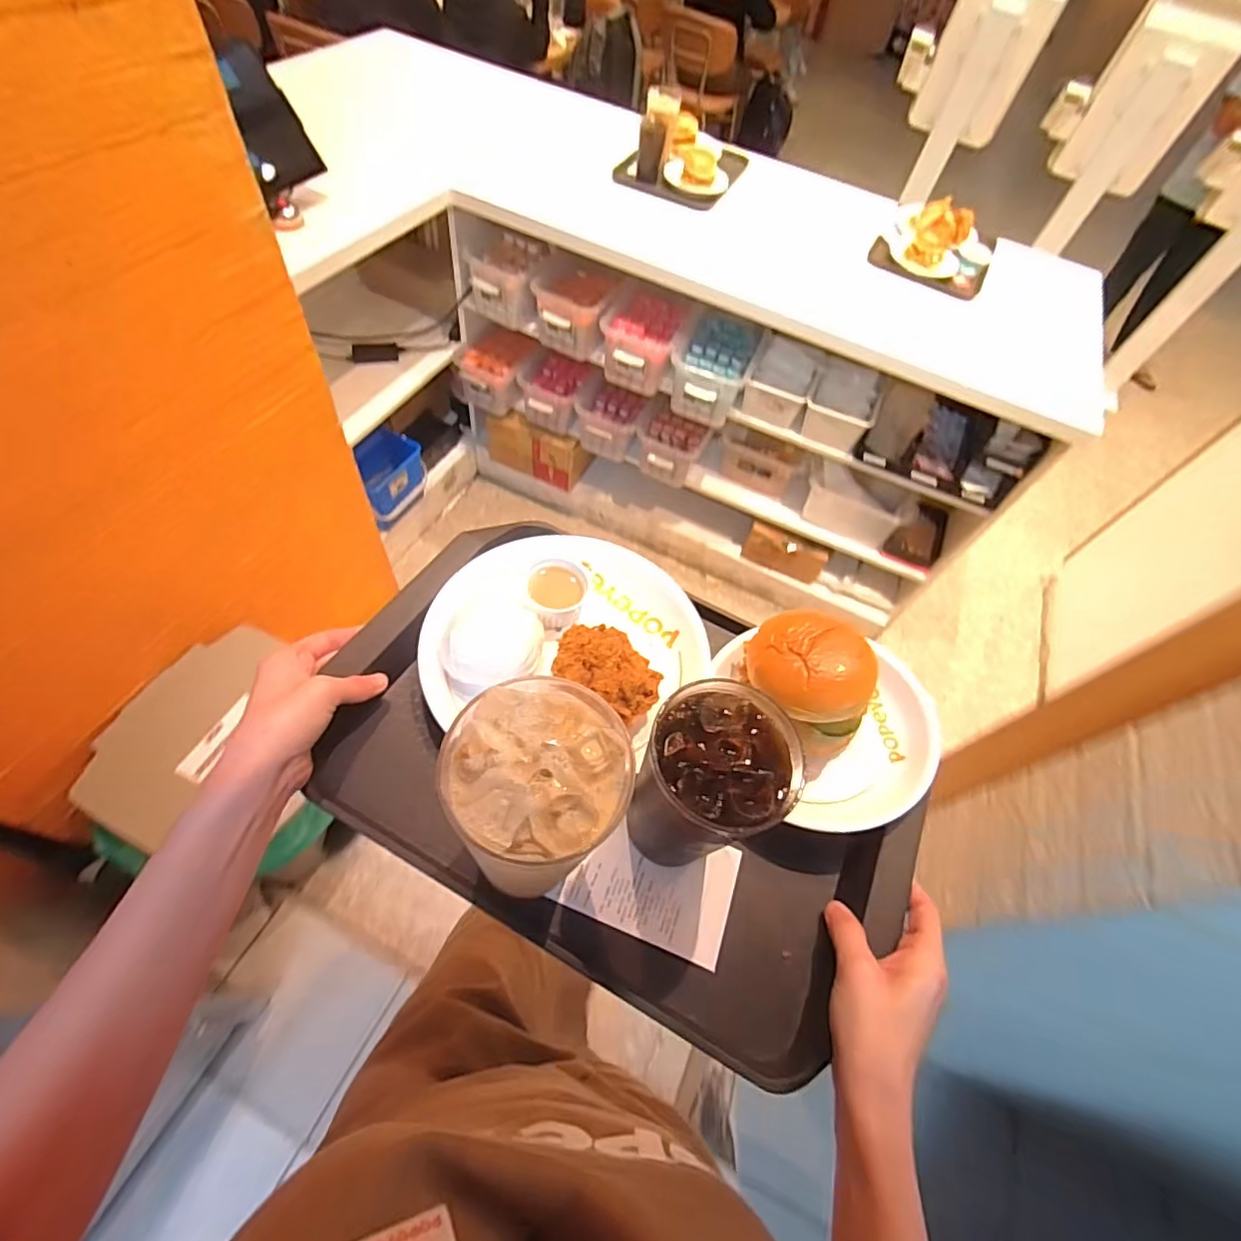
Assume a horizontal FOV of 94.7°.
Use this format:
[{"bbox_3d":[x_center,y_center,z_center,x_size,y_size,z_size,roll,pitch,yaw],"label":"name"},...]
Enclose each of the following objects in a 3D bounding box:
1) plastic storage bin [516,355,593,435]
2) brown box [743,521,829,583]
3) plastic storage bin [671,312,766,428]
[{"bbox_3d":[-0.205,-0.719,1.796,0.188,0.141,0.194,16,64,5],"label":"plastic storage bin"},{"bbox_3d":[0.533,-0.214,1.848,0.259,0.145,0.082,25,65,9],"label":"brown box"},{"bbox_3d":[0.243,-0.671,1.509,0.199,0.183,0.300,19,64,7],"label":"plastic storage bin"}]

